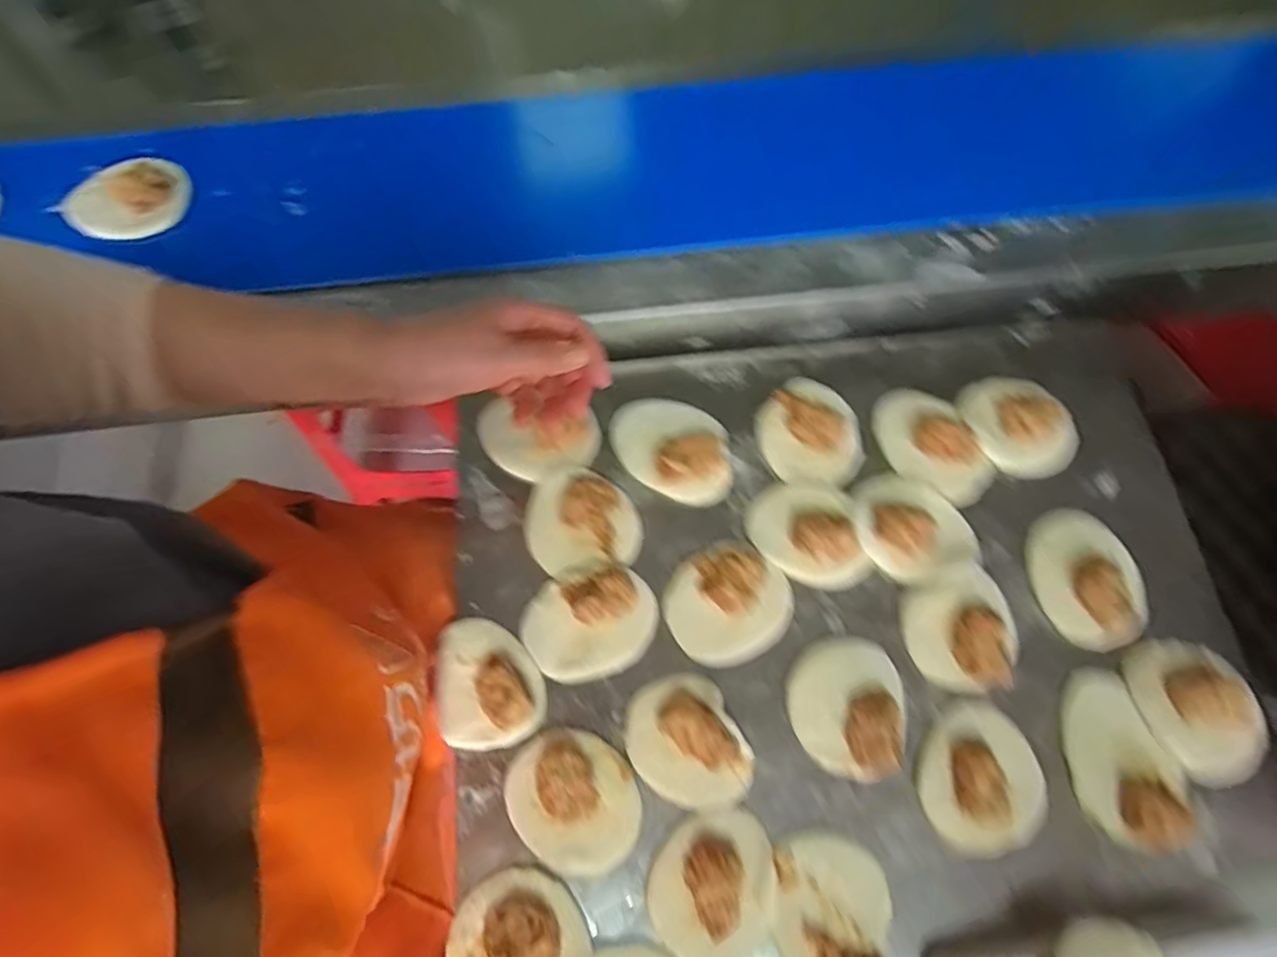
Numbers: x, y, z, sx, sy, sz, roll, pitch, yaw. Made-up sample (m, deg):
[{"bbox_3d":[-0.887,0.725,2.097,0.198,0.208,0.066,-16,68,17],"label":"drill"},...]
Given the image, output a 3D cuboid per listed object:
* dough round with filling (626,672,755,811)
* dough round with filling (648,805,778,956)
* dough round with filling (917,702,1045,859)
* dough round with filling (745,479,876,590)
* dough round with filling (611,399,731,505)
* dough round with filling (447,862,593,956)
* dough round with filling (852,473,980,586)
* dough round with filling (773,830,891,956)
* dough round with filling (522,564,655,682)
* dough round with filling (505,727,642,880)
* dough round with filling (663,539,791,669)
[{"bbox_3d":[0.035,0.192,0.437,0.075,0.026,0.095,-28,73,-10],"label":"dough round with filling"},{"bbox_3d":[0.051,0.276,0.407,0.083,0.024,0.090,0,70,0],"label":"dough round with filling"},{"bbox_3d":[0.246,0.214,0.433,0.076,0.024,0.099,21,72,7],"label":"dough round with filling"},{"bbox_3d":[0.136,0.043,0.490,0.087,0.013,0.088,-9,72,-3],"label":"dough round with filling"},{"bbox_3d":[0.031,-0.030,0.518,0.109,0.021,0.085,23,72,7],"label":"dough round with filling"},{"bbox_3d":[-0.079,0.310,0.394,0.086,0.036,0.090,0,70,0],"label":"dough round with filling"},{"bbox_3d":[0.222,0.038,0.495,0.087,0.020,0.090,0,70,0],"label":"dough round with filling"},{"bbox_3d":[0.130,0.288,0.398,0.070,0.029,0.091,4,70,1],"label":"dough round with filling"},{"bbox_3d":[-0.036,0.110,0.462,0.100,0.023,0.076,-14,71,-5],"label":"dough round with filling"},{"bbox_3d":[-0.045,0.226,0.422,0.084,0.029,0.096,-29,73,-10],"label":"dough round with filling"},{"bbox_3d":[0.071,0.095,0.471,0.094,0.024,0.085,-29,73,-10],"label":"dough round with filling"}]

